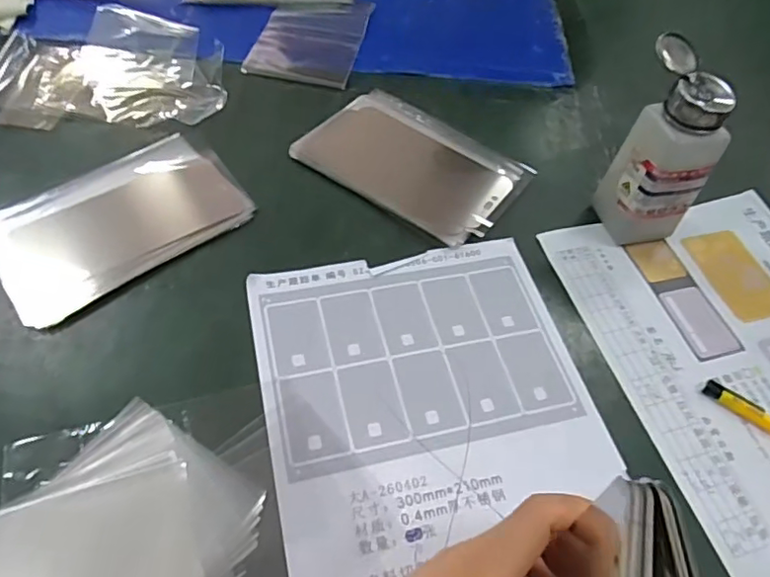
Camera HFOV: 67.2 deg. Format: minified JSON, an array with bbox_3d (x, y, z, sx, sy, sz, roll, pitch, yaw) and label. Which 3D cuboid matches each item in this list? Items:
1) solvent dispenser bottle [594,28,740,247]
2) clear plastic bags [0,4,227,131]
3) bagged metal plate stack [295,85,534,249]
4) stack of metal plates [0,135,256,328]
[{"bbox_3d":[0.204,-0.102,0.431,0.054,0.131,0.072,-8,57,-10],"label":"solvent dispenser bottle"},{"bbox_3d":[-0.250,-0.207,0.538,0.195,0.016,0.157,0,56,-6],"label":"clear plastic bags"},{"bbox_3d":[0.023,-0.109,0.496,0.174,0.008,0.117,34,59,17],"label":"bagged metal plate stack"},{"bbox_3d":[-0.196,-0.053,0.428,0.174,0.019,0.107,-34,65,-25],"label":"stack of metal plates"}]

